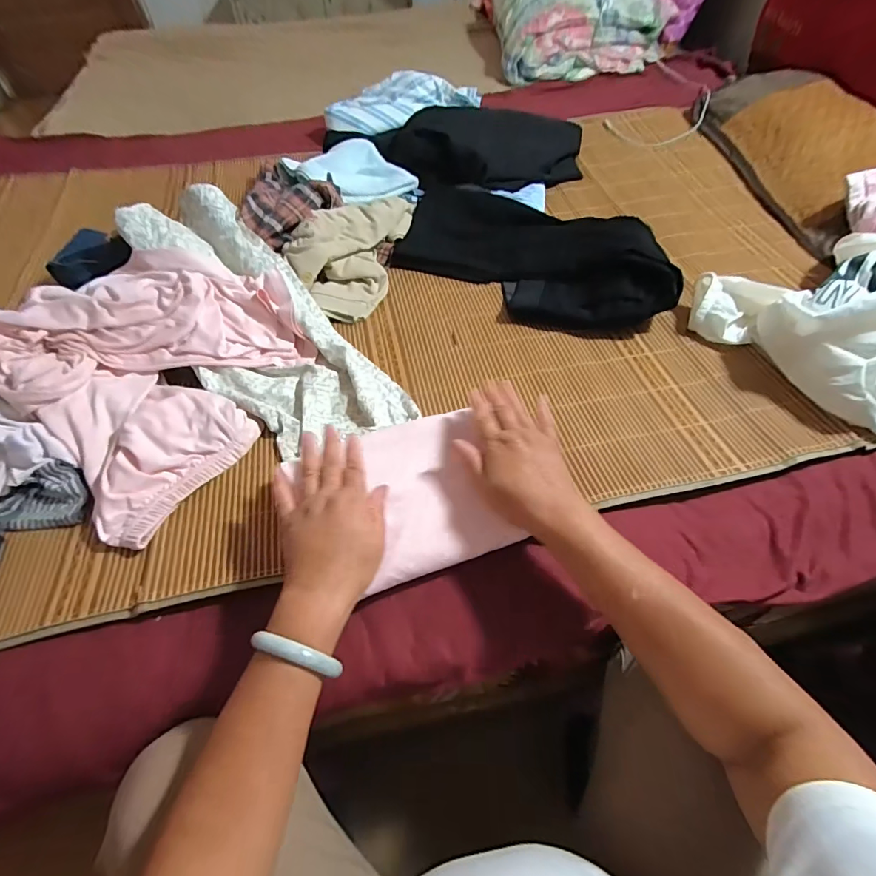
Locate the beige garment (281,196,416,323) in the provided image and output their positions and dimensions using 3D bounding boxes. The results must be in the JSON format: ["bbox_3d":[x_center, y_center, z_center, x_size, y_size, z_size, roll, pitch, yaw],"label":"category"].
[{"bbox_3d":[-0.152,-0.330,0.758,0.160,0.078,0.302,9,56,7],"label":"beige garment"}]

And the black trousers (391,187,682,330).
[{"bbox_3d":[0.157,-0.334,0.761,0.481,0.084,0.262,27,59,18],"label":"black trousers"}]

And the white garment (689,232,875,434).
[{"bbox_3d":[0.575,-0.139,0.585,0.278,0.136,0.391,-22,58,-14],"label":"white garment"}]

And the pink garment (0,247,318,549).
[{"bbox_3d":[-0.350,-0.104,0.586,0.357,0.082,0.358,33,62,21],"label":"pink garment"}]

